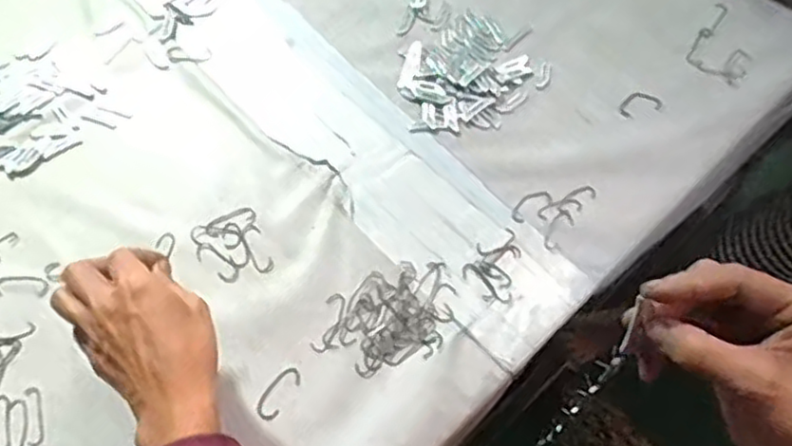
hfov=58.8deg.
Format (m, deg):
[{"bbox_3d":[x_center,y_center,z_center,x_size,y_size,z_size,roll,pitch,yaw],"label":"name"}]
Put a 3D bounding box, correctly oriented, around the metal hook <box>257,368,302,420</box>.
[{"bbox_3d":[-0.086,0.124,0.516,0.018,0.004,0.042,30,69,16],"label":"metal hook"}]

